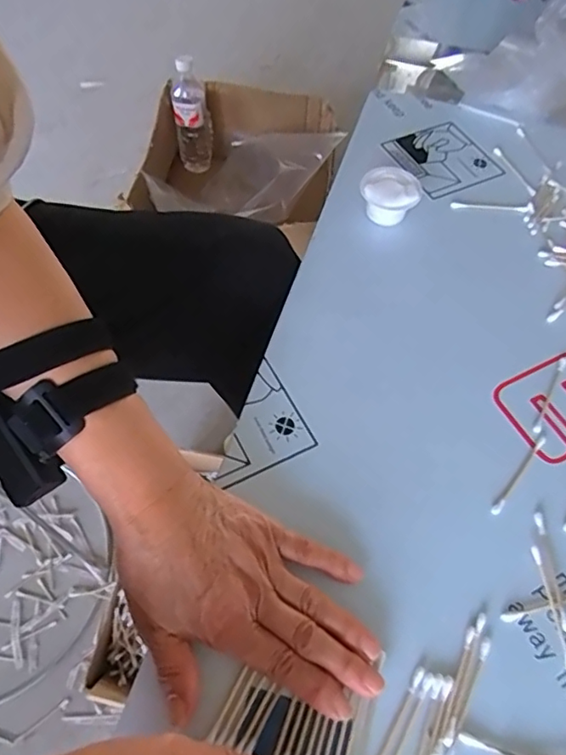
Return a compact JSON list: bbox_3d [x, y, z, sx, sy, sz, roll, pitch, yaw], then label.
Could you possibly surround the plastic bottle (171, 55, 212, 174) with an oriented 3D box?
[{"bbox_3d":[-0.191,-0.542,1.134,0.072,0.208,0.078,0,59,-1],"label":"plastic bottle"}]

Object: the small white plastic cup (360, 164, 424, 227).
[{"bbox_3d":[0.097,-0.165,0.502,0.051,0.037,0.051,1,59,-1],"label":"small white plastic cup"}]

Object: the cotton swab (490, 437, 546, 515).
[{"bbox_3d":[0.165,0.067,0.380,0.006,0.004,0.074,37,65,19],"label":"cotton swab"}]

